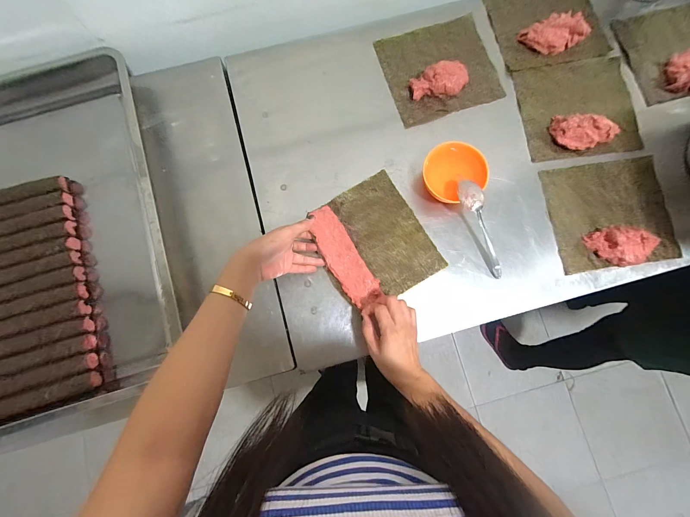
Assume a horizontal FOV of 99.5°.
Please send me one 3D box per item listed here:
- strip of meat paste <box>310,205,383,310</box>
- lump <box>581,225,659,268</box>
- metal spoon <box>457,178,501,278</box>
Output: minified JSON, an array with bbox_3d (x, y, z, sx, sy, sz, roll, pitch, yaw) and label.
[{"bbox_3d":[-0.004,-0.006,0.481,0.054,0.020,0.175,-29,82,-4],"label":"strip of meat paste"},{"bbox_3d":[0.459,-0.021,0.484,0.087,0.035,0.065,-13,81,-1],"label":"lump"},{"bbox_3d":[0.225,-0.047,0.478,0.036,0.018,0.170,-22,98,-3],"label":"metal spoon"}]

